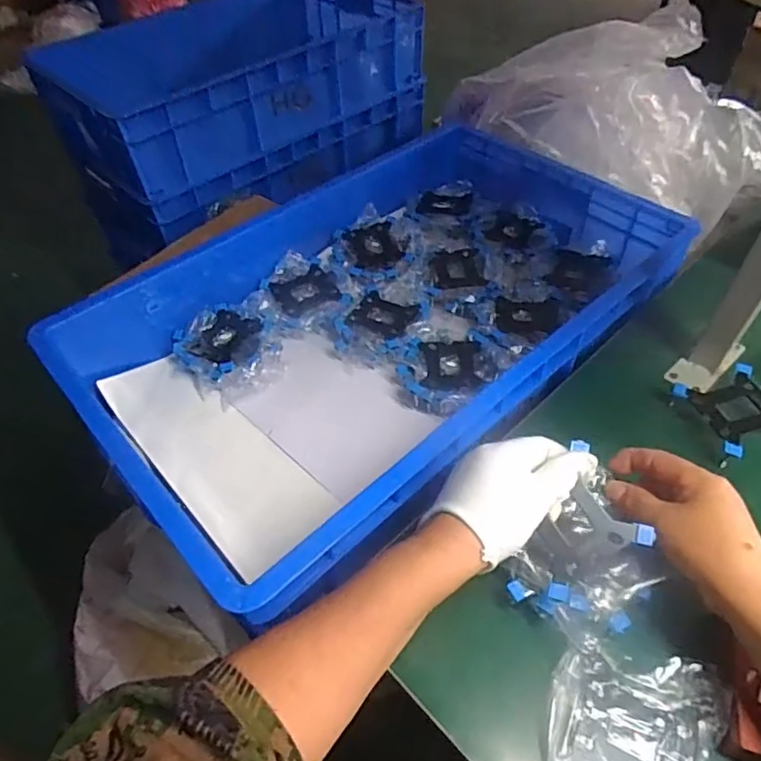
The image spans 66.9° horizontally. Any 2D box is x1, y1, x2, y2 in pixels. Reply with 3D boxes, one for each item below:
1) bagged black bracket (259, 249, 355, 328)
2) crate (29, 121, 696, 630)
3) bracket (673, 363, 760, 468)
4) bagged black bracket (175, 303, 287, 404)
[{"bbox_3d":[-0.100,-0.114,0.721,0.094,0.018,0.121,-26,54,-17],"label":"bagged black bracket"},{"bbox_3d":[-0.005,-0.089,0.676,0.640,0.121,0.428,-37,57,-24],"label":"crate"},{"bbox_3d":[0.338,0.030,0.546,0.087,0.020,0.086,-16,51,-10],"label":"bracket"},{"bbox_3d":[-0.178,-0.039,0.678,0.129,0.032,0.101,31,58,25],"label":"bagged black bracket"}]

